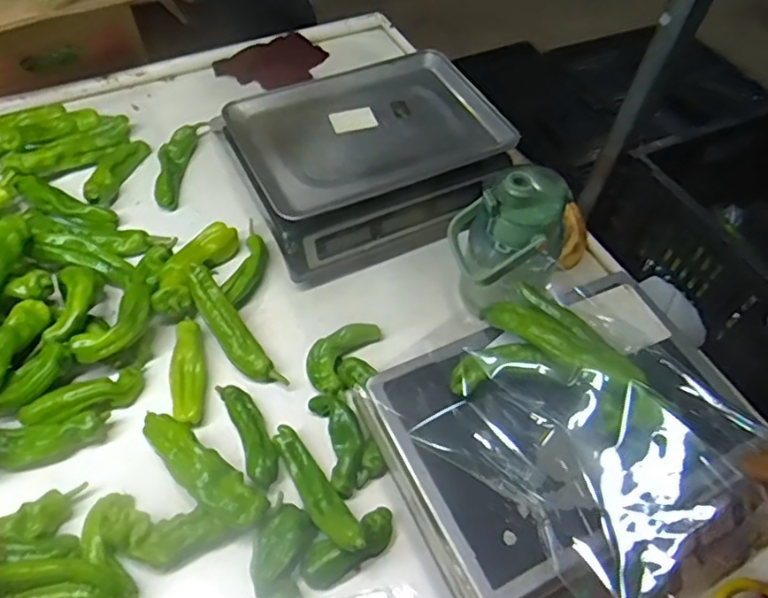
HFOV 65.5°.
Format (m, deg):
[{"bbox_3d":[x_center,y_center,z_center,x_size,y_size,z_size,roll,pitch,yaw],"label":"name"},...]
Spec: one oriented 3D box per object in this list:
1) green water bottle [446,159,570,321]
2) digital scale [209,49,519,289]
[{"bbox_3d":[0.147,-0.062,0.694,0.113,0.171,0.128,-25,58,-20],"label":"green water bottle"},{"bbox_3d":[-0.019,-0.193,0.834,0.341,0.119,0.246,-22,57,-18],"label":"digital scale"}]

